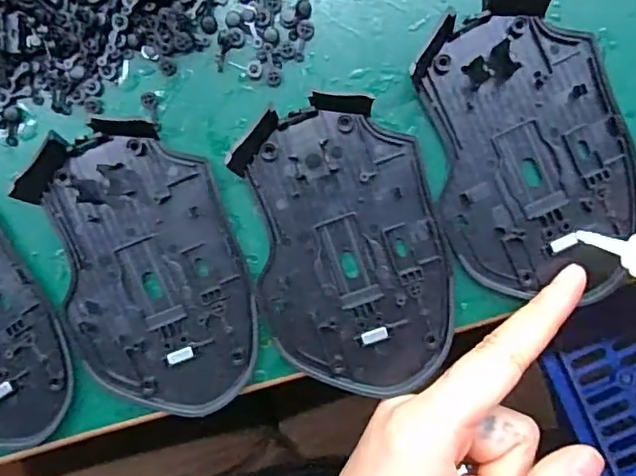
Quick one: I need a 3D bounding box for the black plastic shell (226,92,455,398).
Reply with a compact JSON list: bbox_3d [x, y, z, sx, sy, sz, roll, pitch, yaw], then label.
[{"bbox_3d":[0.012,0.006,0.216,0.071,0.010,0.112,-10,95,1],"label":"black plastic shell"}]

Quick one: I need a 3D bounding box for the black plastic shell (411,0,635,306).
[{"bbox_3d":[0.081,-0.032,0.212,0.071,0.008,0.110,-16,95,2],"label":"black plastic shell"}]

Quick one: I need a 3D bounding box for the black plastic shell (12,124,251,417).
[{"bbox_3d":[-0.066,0.015,0.218,0.071,0.010,0.115,-16,95,2],"label":"black plastic shell"}]

